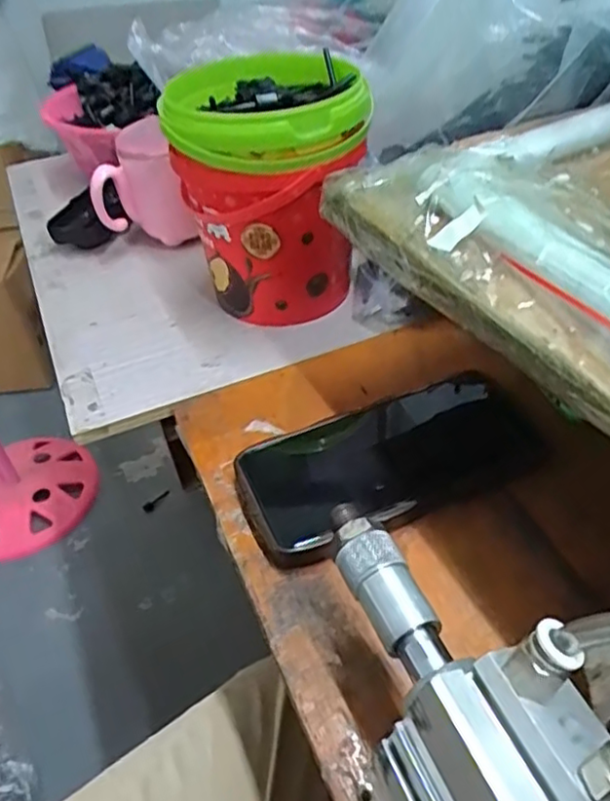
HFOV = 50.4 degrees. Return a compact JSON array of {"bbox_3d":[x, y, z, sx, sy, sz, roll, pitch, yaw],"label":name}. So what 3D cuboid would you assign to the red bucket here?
[{"bbox_3d":[-0.023,-0.146,0.465,0.126,0.153,0.127,-12,43,-6],"label":"red bucket"}]

